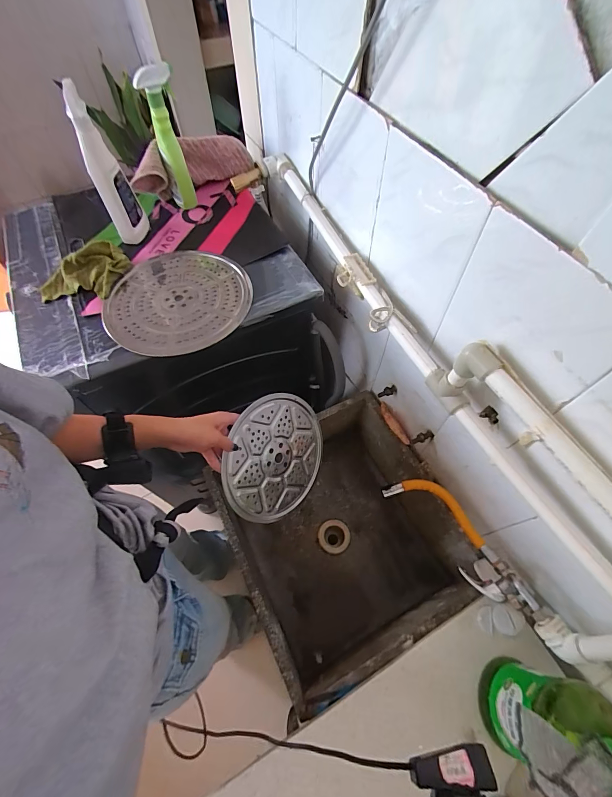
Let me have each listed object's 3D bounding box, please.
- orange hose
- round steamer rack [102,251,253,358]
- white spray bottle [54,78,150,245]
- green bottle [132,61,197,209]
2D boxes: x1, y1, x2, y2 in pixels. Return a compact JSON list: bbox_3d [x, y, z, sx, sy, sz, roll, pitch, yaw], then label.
[{"bbox_3d":[0.251,0.205,0.667,0.192,0.024,0.069,28,62,30],"label":"orange hose"},{"bbox_3d":[-0.247,-0.197,0.669,0.268,0.011,0.264,0,60,-1],"label":"round steamer rack"},{"bbox_3d":[-0.366,-0.419,0.635,0.065,0.240,0.067,-23,63,-14],"label":"white spray bottle"},{"bbox_3d":[-0.275,-0.514,0.705,0.060,0.240,0.052,-14,61,-9],"label":"green bottle"}]

